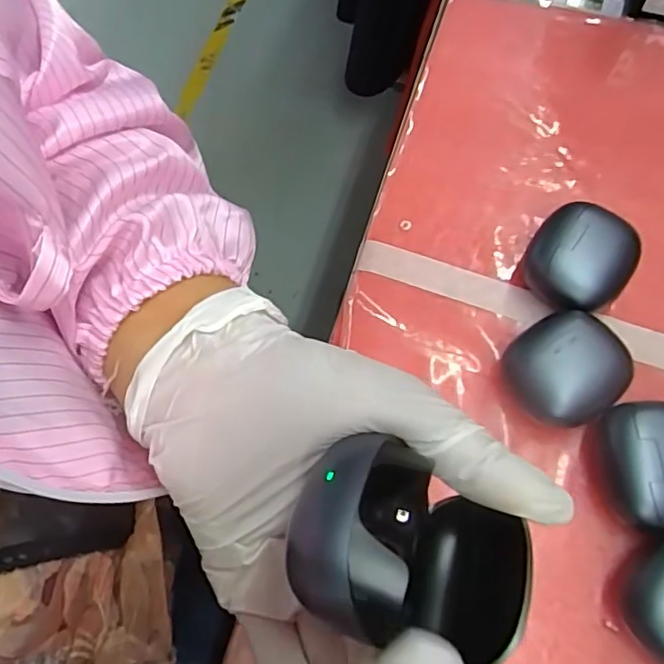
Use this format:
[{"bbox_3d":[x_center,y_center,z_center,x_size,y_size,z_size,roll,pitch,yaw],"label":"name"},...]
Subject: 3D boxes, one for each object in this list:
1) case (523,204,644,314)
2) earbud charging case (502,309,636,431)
[{"bbox_3d":[0.128,-0.037,0.312,0.049,0.027,0.051,34,73,15],"label":"case"},{"bbox_3d":[0.111,0.018,0.287,0.053,0.031,0.048,-32,70,-10],"label":"earbud charging case"}]

